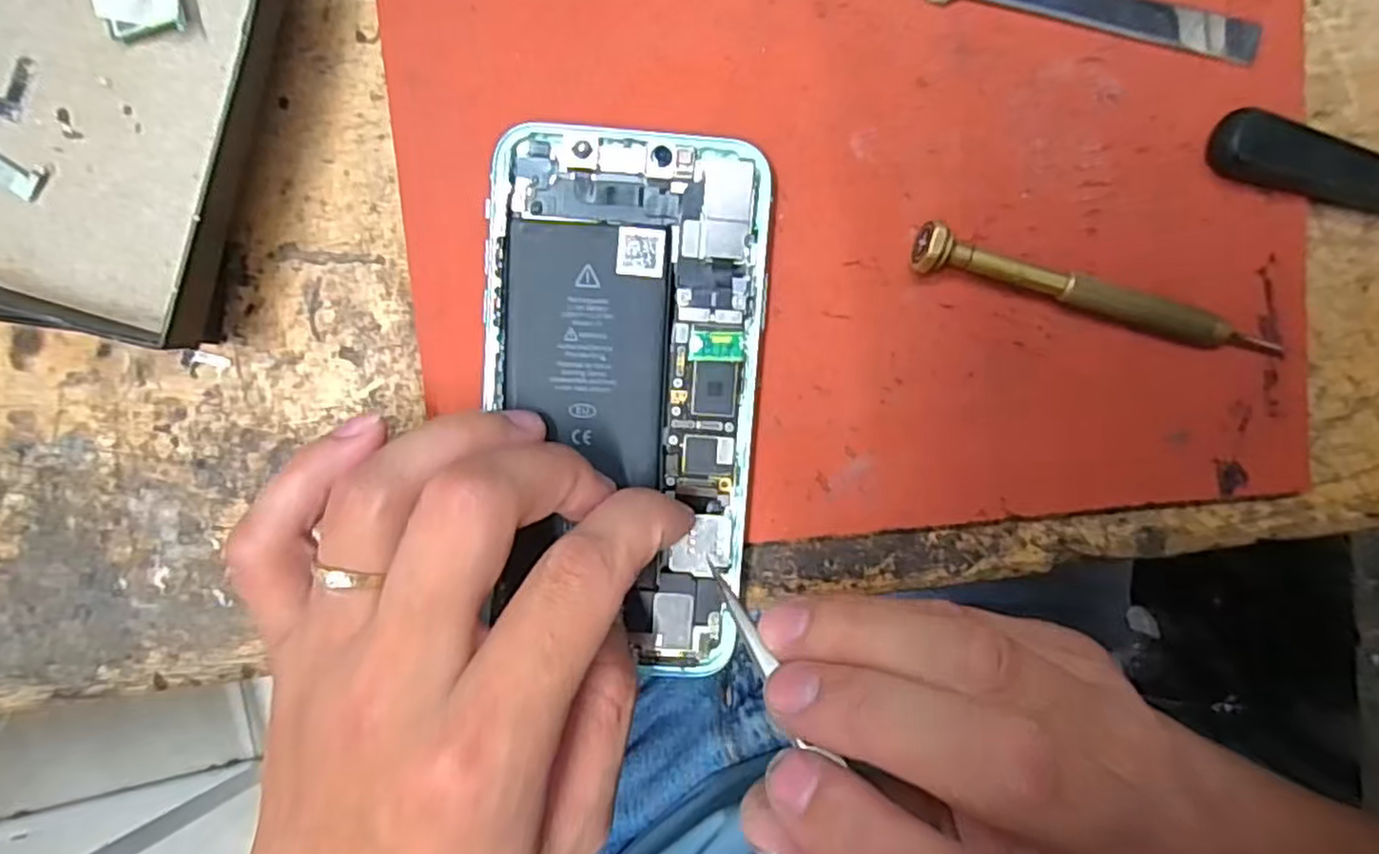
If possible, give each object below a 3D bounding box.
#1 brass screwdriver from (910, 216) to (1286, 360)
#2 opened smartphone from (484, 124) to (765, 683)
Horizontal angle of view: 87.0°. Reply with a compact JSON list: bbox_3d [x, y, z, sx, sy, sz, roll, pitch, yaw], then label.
[{"bbox_3d":[0.115,-0.034,0.204,0.110,0.011,0.012,17,95,-3],"label":"brass screwdriver"},{"bbox_3d":[-0.019,-0.006,0.204,0.074,0.011,0.146,3,99,-3],"label":"opened smartphone"}]

